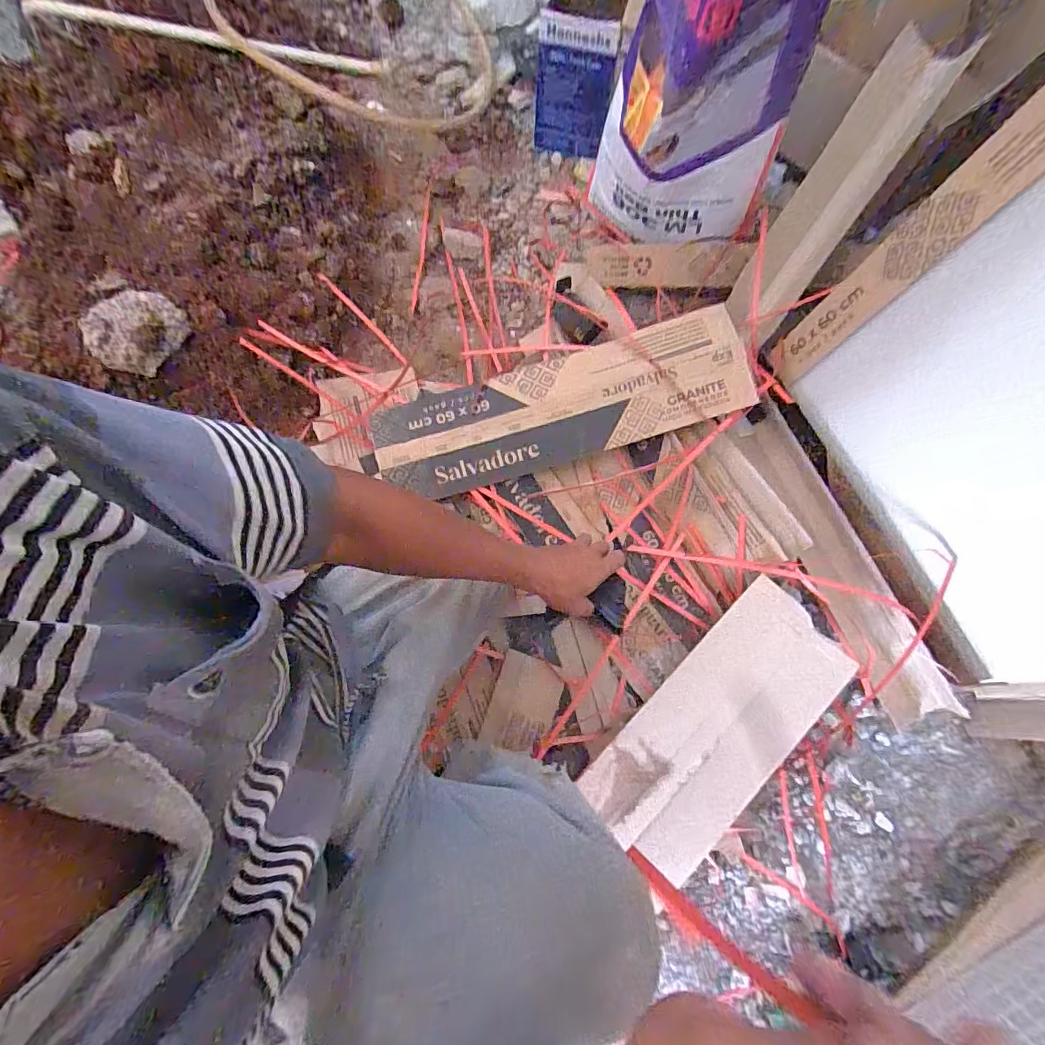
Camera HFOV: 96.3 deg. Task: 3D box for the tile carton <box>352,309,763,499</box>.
[{"bbox_3d":[0.045,-0.180,0.743,0.587,0.034,0.174,-16,84,3],"label":"tile carton"}]

